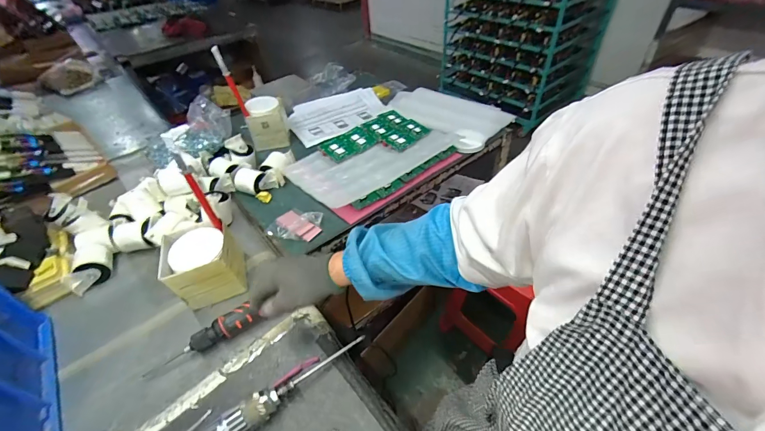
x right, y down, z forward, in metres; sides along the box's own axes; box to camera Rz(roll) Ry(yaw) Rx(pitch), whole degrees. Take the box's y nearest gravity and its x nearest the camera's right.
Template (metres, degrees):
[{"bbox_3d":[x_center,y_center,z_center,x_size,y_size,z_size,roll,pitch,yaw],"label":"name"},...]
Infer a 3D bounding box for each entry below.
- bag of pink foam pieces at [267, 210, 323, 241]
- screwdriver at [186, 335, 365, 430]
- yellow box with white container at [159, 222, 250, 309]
[{"bbox_3d":[-0.196,0.012,0.740,0.114,0.028,0.084,13,47,17],"label":"bag of pink foam pieces"},{"bbox_3d":[-0.173,0.269,0.474,0.319,0.044,0.054,-29,49,-23],"label":"screwdriver"},{"bbox_3d":[-0.321,0.093,0.608,0.113,0.110,0.109,-19,46,-14],"label":"yellow box with white container"}]

